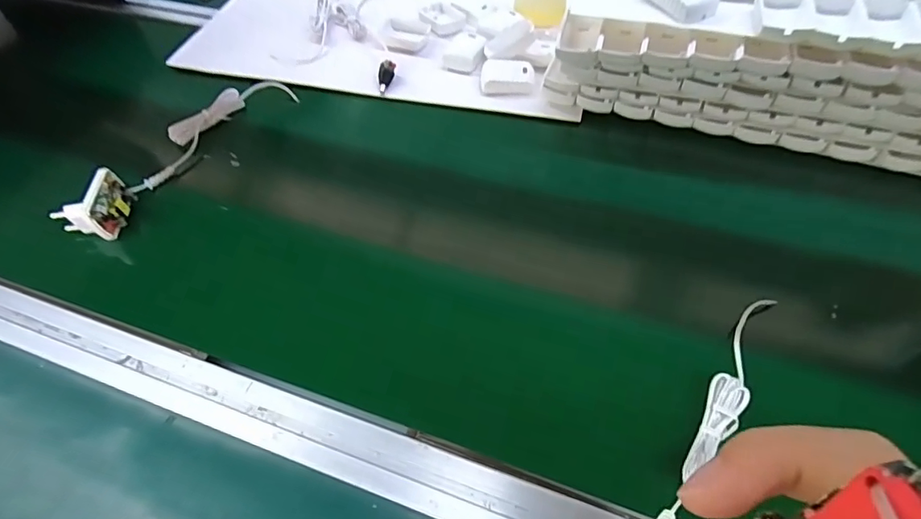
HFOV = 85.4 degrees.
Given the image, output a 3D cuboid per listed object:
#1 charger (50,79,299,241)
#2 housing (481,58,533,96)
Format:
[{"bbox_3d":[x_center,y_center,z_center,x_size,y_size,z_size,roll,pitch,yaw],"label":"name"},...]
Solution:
[{"bbox_3d":[-0.287,-0.120,0.514,0.062,0.041,0.257,31,62,17],"label":"charger"},{"bbox_3d":[0.053,-0.206,0.563,0.057,0.018,0.040,3,58,1],"label":"housing"}]

